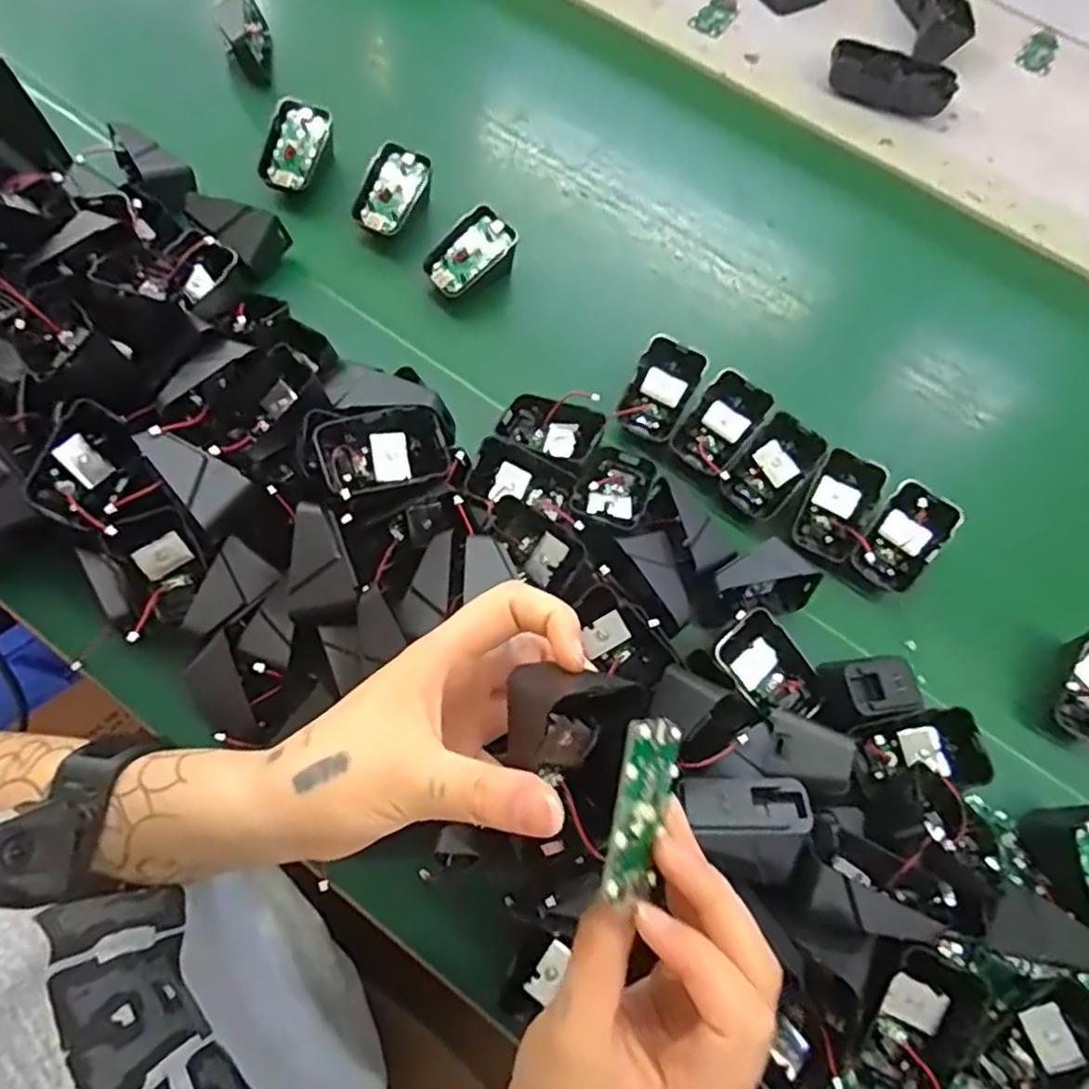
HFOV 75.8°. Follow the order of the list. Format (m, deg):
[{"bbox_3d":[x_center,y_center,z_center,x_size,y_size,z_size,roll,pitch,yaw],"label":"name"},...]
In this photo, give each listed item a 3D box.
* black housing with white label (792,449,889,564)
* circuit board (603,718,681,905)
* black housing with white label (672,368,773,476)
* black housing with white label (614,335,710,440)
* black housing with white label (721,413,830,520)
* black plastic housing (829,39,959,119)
[{"bbox_3d":[0.194,-0.026,0.462,0.045,0.028,0.069,25,102,3],"label":"black housing with white label"},{"bbox_3d":[0.034,0.090,0.240,0.005,0.031,0.059,7,77,42],"label":"circuit board"},{"bbox_3d":[0.122,-0.082,0.482,0.042,0.019,0.069,36,94,11],"label":"black housing with white label"},{"bbox_3d":[0.081,-0.108,0.489,0.043,0.023,0.070,30,91,3],"label":"black housing with white label"},{"bbox_3d":[0.154,-0.052,0.472,0.043,0.029,0.059,41,71,11],"label":"black housing with white label"},{"bbox_3d":[0.310,-0.416,0.629,0.107,0.027,0.045,21,69,4],"label":"black plastic housing"}]

